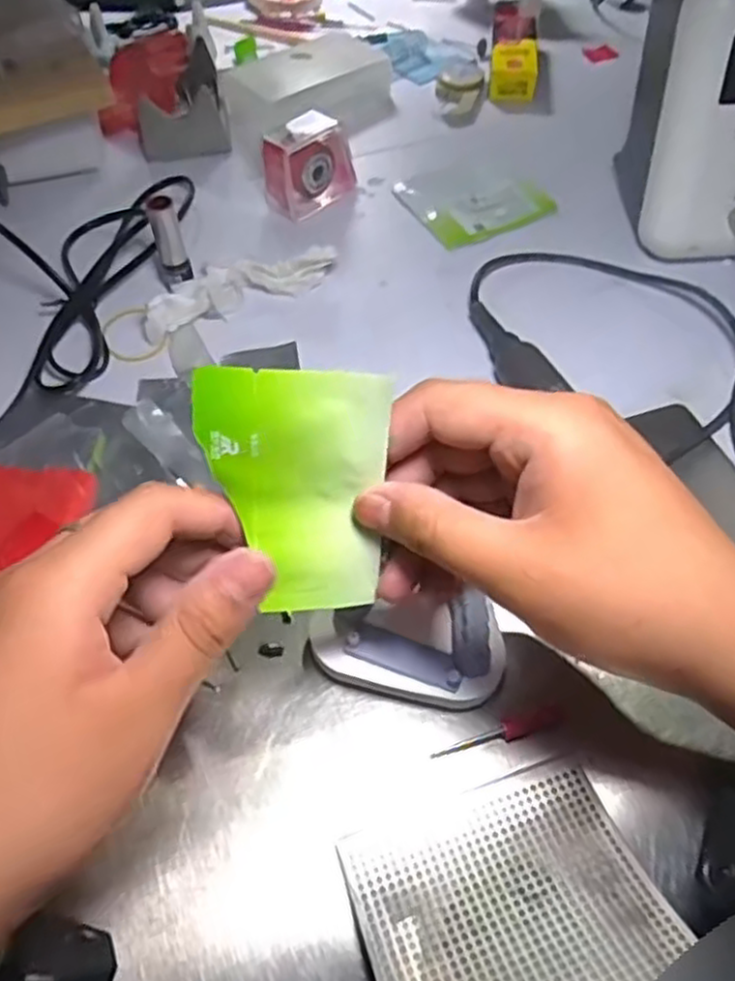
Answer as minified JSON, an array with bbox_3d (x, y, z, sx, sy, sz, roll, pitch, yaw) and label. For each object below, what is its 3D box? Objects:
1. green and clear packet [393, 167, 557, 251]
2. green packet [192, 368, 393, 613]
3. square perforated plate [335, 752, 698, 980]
[{"bbox_3d":[0.074,-0.205,0.523,0.086,0.006,0.083,-23,58,-15],"label":"green and clear packet"},{"bbox_3d":[-0.026,0.001,0.262,0.063,0.089,0.005,0,23,-9],"label":"green packet"},{"bbox_3d":[0.051,0.145,0.243,0.097,0.011,0.111,-15,27,-11],"label":"square perforated plate"}]

